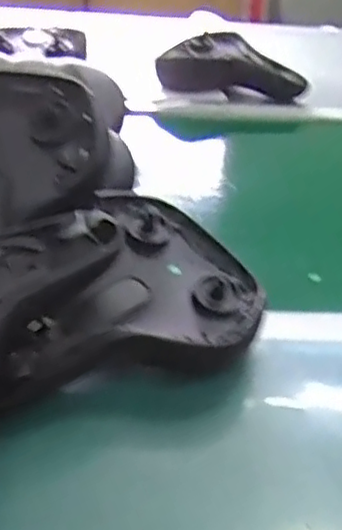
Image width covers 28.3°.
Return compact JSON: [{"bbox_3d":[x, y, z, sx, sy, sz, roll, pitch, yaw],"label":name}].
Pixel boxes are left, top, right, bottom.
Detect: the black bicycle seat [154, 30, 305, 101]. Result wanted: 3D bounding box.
[{"bbox_3d":[0.107,-0.326,1.144,0.250,0.079,0.137,14,38,13],"label":"black bicycle seat"}]

